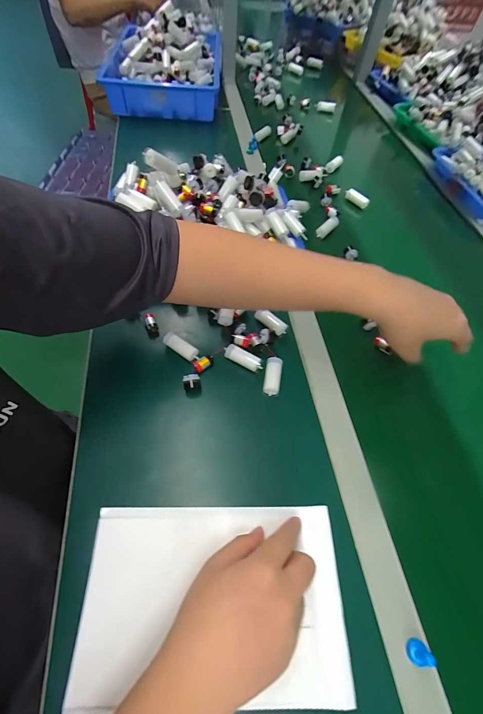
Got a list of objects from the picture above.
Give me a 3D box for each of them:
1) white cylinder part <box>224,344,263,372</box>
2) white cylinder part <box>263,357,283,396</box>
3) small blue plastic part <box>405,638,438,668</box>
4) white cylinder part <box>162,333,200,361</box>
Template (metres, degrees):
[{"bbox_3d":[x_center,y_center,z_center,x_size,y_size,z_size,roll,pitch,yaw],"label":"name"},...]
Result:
[{"bbox_3d":[0.003,0.002,0.418,0.054,0.018,0.018,25,61,10],"label":"white cylinder part"},{"bbox_3d":[0.041,0.028,0.406,0.022,0.025,0.051,11,60,2],"label":"white cylinder part"},{"bbox_3d":[0.158,0.262,0.267,0.013,0.025,0.018,24,61,10],"label":"small blue plastic part"},{"bbox_3d":[-0.083,-0.011,0.423,0.056,0.021,0.017,32,63,14],"label":"white cylinder part"}]

